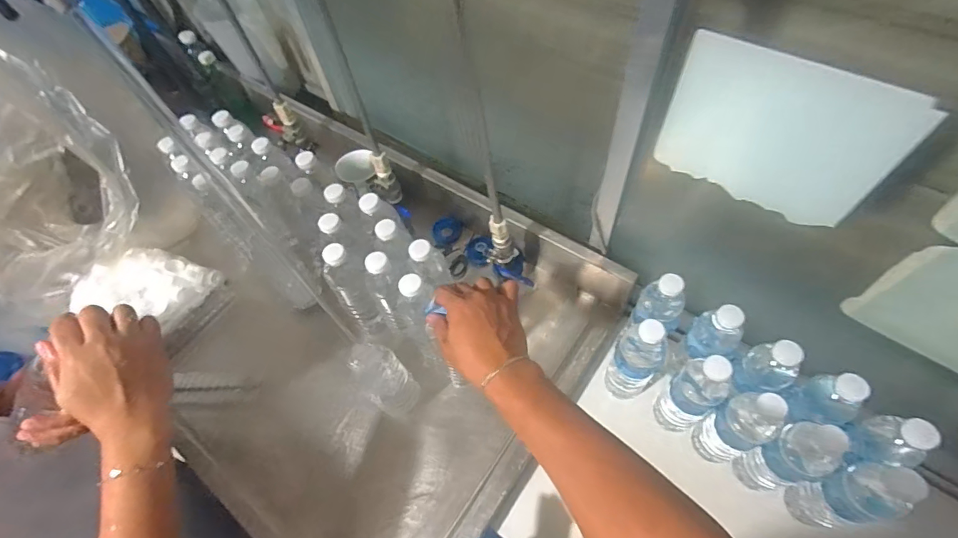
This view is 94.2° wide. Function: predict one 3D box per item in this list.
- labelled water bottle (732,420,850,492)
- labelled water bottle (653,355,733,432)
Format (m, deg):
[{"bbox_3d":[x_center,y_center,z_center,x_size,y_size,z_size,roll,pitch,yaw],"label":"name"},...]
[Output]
[{"bbox_3d":[0.392,0.245,0.574,0.061,0.197,0.064,-2,58,3],"label":"labelled water bottle"},{"bbox_3d":[0.295,0.178,0.622,0.067,0.203,0.065,-2,58,3],"label":"labelled water bottle"}]

